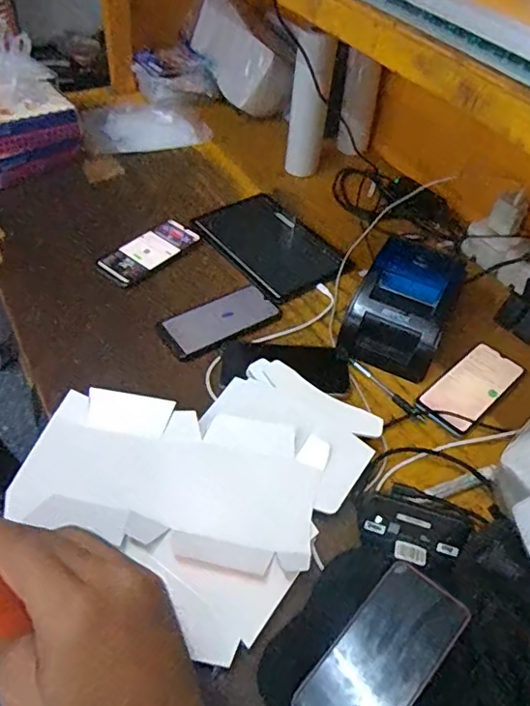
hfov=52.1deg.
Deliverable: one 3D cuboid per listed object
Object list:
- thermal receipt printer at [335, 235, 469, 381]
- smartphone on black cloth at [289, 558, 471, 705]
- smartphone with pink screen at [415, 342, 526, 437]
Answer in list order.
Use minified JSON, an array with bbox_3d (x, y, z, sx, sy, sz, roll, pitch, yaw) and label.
[{"bbox_3d":[0.185,-0.062,0.732,0.127,0.103,0.141,24,50,16],"label":"thermal receipt printer"},{"bbox_3d":[0.100,0.262,0.466,0.160,0.007,0.078,-43,48,-21],"label":"smartphone on black cloth"},{"bbox_3d":[0.274,0.045,0.718,0.159,0.011,0.074,-33,58,-30],"label":"smartphone with pink screen"}]

